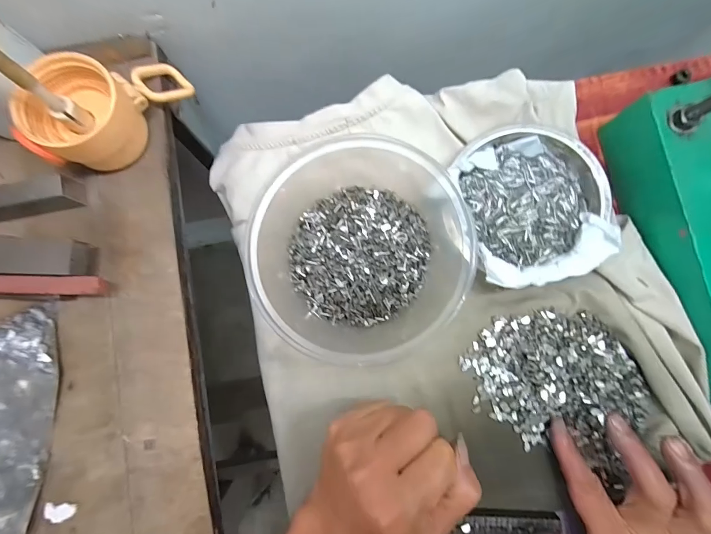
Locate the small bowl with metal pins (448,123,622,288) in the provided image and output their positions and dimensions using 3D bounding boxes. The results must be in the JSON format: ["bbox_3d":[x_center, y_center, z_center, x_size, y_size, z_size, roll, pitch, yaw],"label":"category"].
[{"bbox_3d":[0.133,-0.049,0.270,0.114,0.038,0.122,-12,83,-1],"label":"small bowl with metal pins"}]

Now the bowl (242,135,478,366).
[{"bbox_3d":[0.011,-0.010,0.250,0.158,0.061,0.155,0,83,0],"label":"bowl"}]

